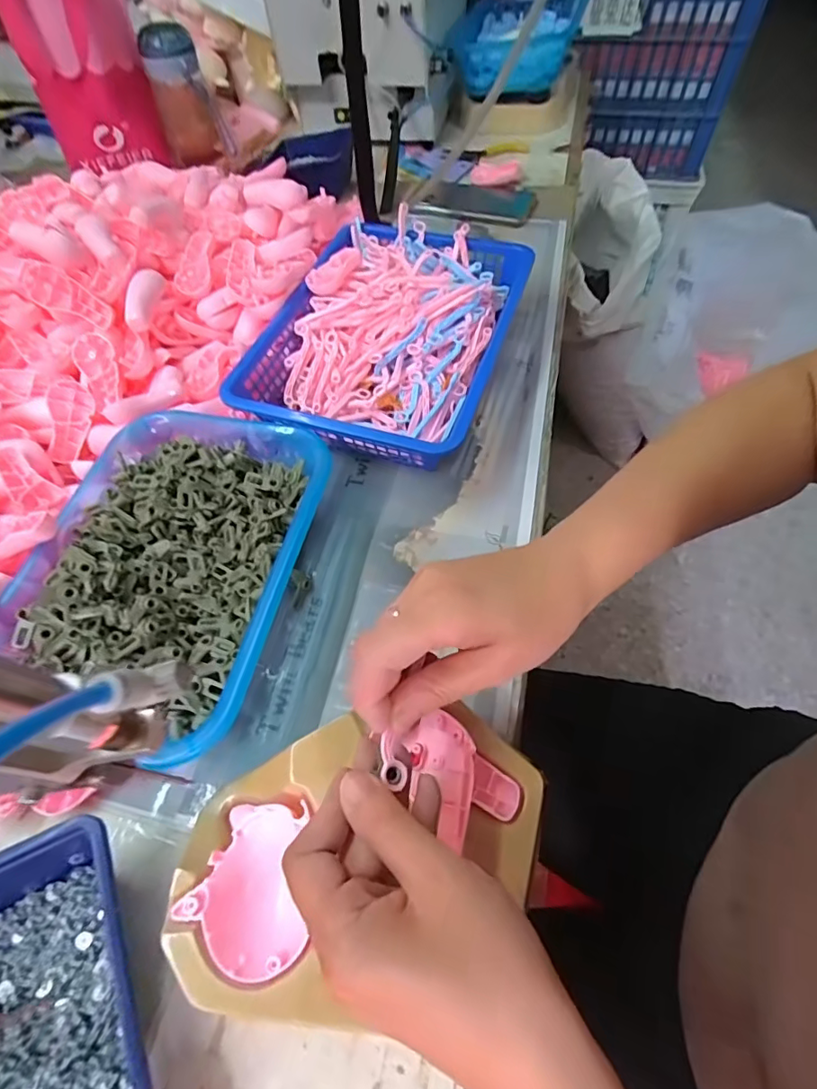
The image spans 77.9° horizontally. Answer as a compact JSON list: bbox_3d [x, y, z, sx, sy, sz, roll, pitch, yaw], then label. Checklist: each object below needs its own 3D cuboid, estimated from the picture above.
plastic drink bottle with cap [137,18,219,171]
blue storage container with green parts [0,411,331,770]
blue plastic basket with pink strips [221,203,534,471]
[{"bbox_3d":[-0.307,-0.599,0.685,0.071,0.137,0.056,-21,60,-10],"label":"plastic drink bottle with cap"},{"bbox_3d":[-0.177,0.017,0.374,0.194,0.061,0.251,12,60,10],"label":"blue storage container with green parts"},{"bbox_3d":[-0.022,-0.201,0.487,0.219,0.063,0.293,17,61,13],"label":"blue plastic basket with pink strips"}]

